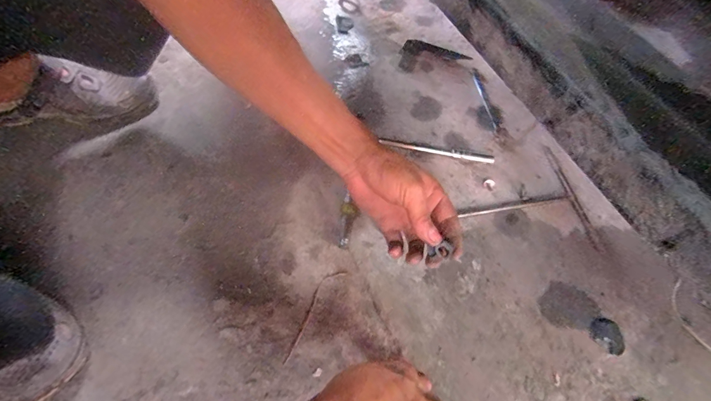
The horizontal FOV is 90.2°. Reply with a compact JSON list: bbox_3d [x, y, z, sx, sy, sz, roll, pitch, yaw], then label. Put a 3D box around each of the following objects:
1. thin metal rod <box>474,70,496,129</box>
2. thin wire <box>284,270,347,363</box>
[{"bbox_3d":[0.226,-0.175,0.618,0.013,0.009,0.131,-6,61,-4],"label":"thin metal rod"},{"bbox_3d":[-0.056,0.139,0.444,0.022,0.007,0.129,29,65,15],"label":"thin wire"}]

